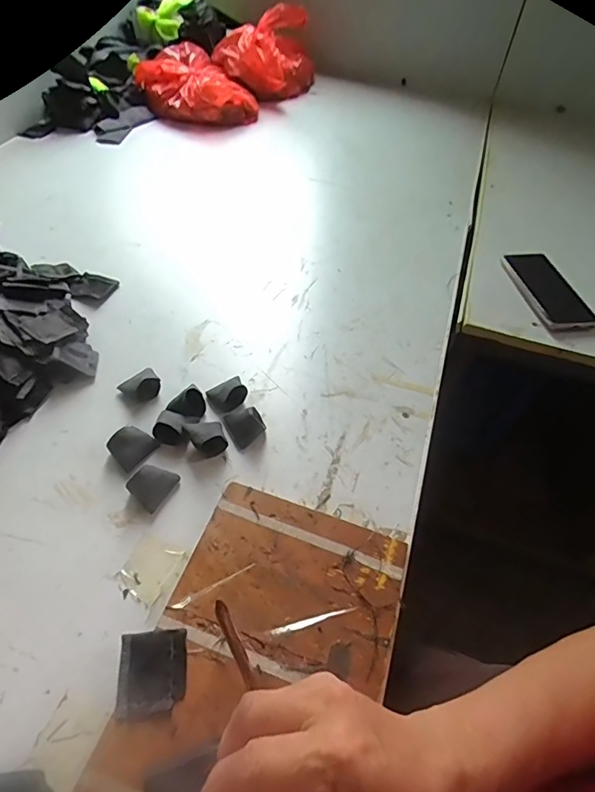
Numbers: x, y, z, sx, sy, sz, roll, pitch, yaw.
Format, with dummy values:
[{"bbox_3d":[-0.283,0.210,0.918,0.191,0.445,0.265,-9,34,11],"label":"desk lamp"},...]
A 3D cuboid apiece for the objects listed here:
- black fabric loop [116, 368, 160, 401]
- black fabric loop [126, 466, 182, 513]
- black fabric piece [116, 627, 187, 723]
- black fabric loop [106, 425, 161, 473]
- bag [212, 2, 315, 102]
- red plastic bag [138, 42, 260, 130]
[{"bbox_3d":[-0.175,-0.015,0.525,0.034,0.023,0.042,38,58,23],"label":"black fabric loop"},{"bbox_3d":[-0.136,0.083,0.446,0.033,0.026,0.041,32,56,19],"label":"black fabric loop"},{"bbox_3d":[-0.107,0.204,0.349,0.047,0.004,0.054,-4,52,-8],"label":"black fabric piece"},{"bbox_3d":[-0.165,0.050,0.472,0.035,0.023,0.041,39,59,24],"label":"black fabric loop"},{"bbox_3d":[-0.072,-0.766,1.046,0.215,0.122,0.205,2,52,-3],"label":"bag"},{"bbox_3d":[-0.214,-0.645,0.979,0.192,0.076,0.229,-25,58,-22],"label":"red plastic bag"}]

